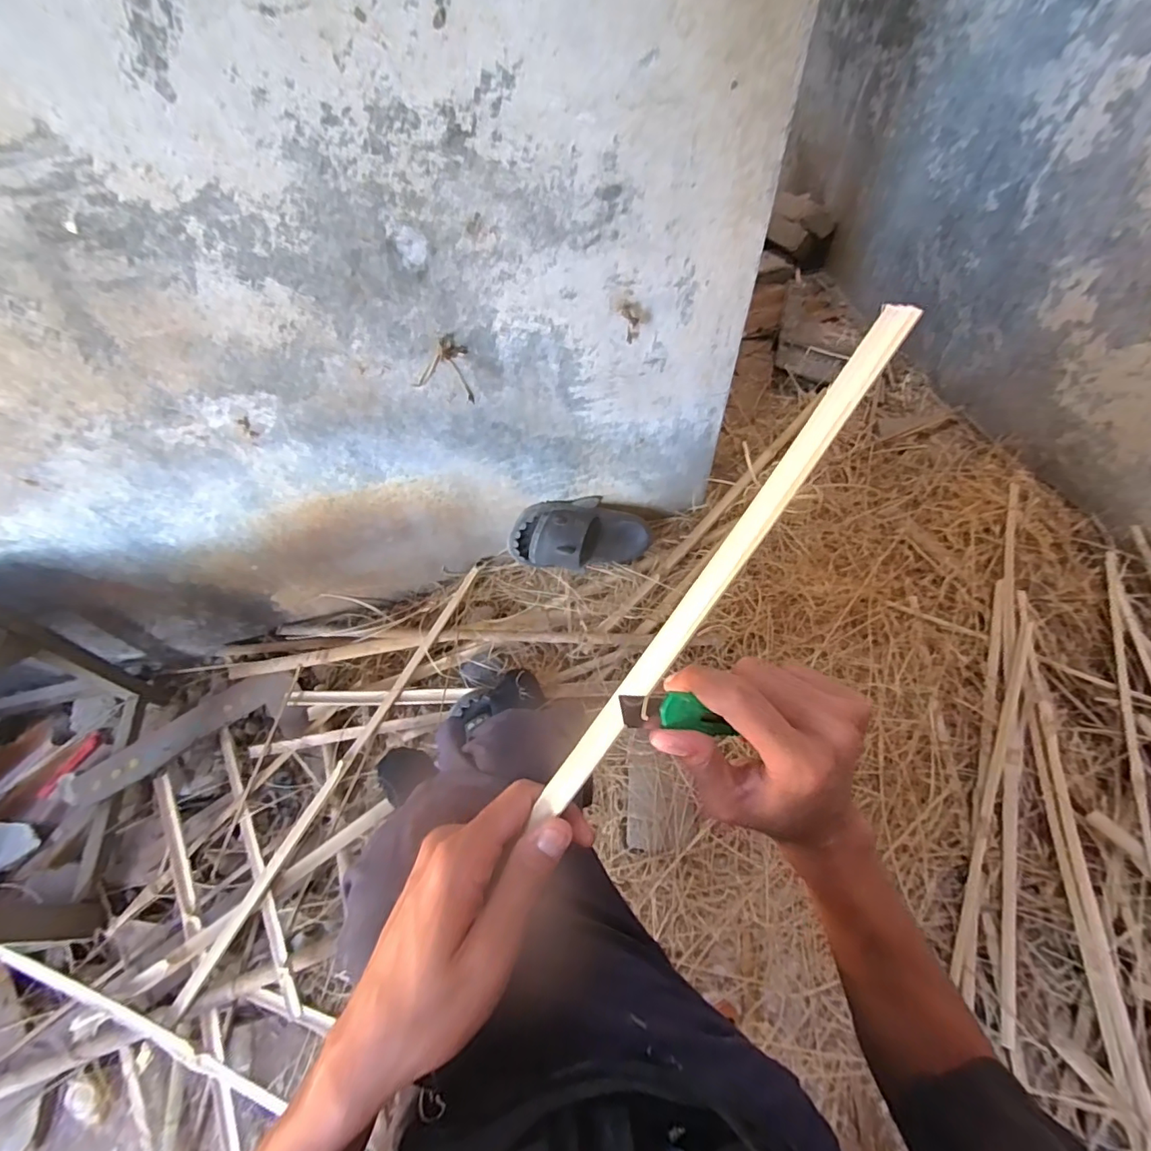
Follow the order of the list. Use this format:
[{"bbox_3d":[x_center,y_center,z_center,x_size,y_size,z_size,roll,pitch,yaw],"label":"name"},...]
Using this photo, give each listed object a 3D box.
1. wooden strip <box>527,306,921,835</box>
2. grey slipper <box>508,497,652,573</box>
[{"bbox_3d":[0.063,0.006,0.253,0.016,0.008,0.281,38,103,21],"label":"wooden strip"},{"bbox_3d":[0.007,-0.079,1.011,0.254,0.133,0.068,1,16,-19],"label":"grey slipper"}]

